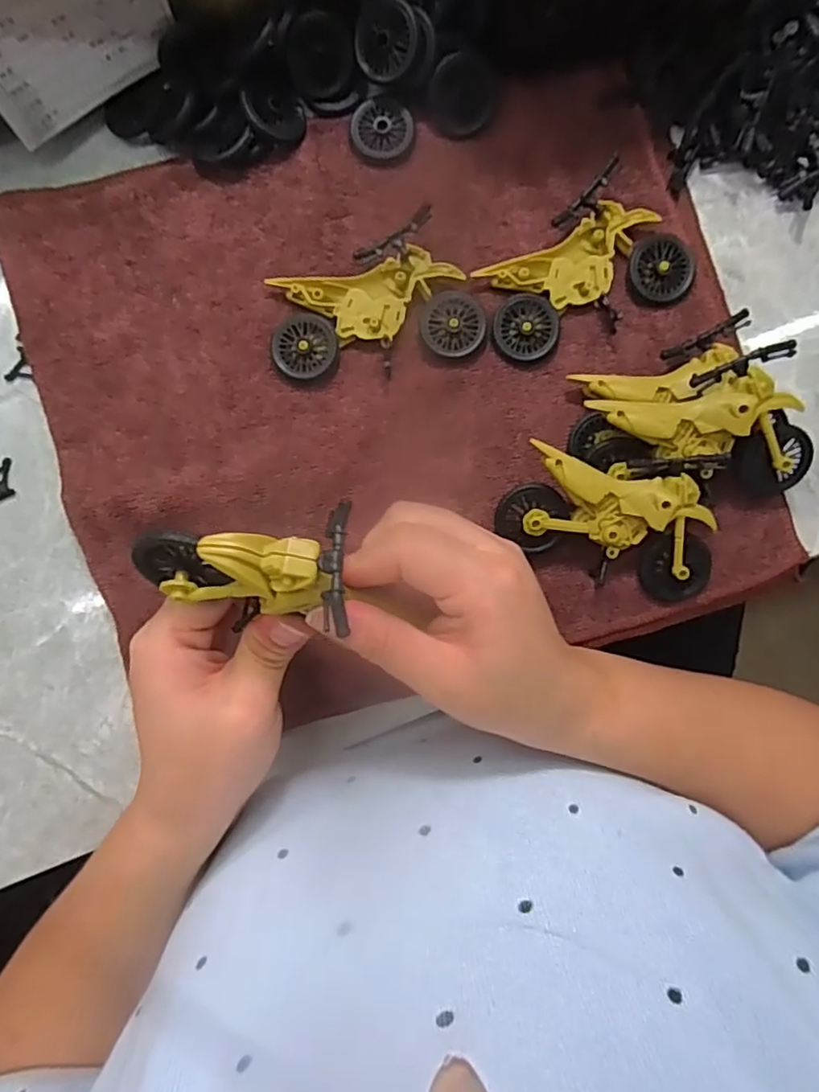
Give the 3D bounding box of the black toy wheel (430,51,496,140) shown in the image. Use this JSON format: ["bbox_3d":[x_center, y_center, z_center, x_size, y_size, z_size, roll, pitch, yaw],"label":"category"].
[{"bbox_3d":[0.029,-0.253,0.340,0.037,0.008,0.037,2,125,3],"label":"black toy wheel"}]

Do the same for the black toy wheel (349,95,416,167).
[{"bbox_3d":[-0.016,-0.240,0.349,0.037,0.008,0.037,0,87,0],"label":"black toy wheel"}]

